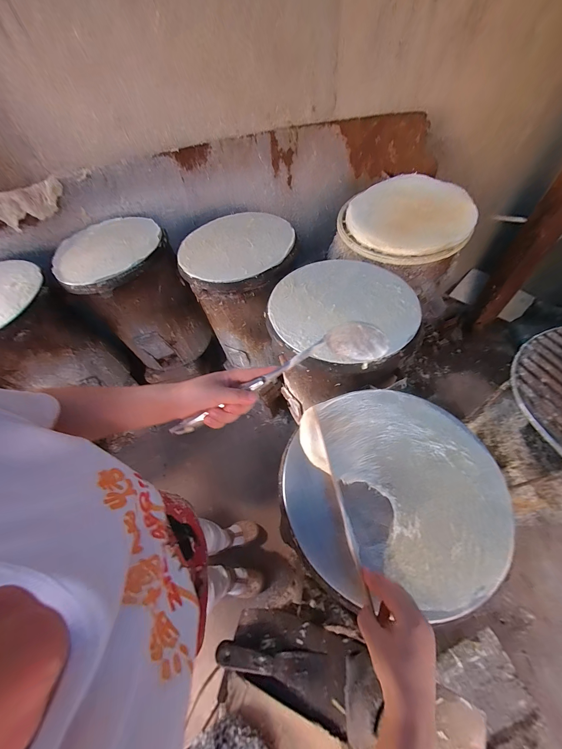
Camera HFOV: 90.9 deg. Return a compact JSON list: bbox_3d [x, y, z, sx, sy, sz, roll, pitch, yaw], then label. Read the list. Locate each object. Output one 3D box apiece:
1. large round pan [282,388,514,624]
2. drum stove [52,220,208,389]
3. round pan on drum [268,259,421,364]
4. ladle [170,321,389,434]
[{"bbox_3d":[0.192,0.189,0.493,0.359,0.031,0.351,-2,57,3],"label":"large round pan"},{"bbox_3d":[-0.582,-0.331,1.151,0.356,0.460,0.394,-32,60,-15],"label":"drum stove"},{"bbox_3d":[0.162,-0.181,0.709,0.356,0.020,0.357,-2,57,3],"label":"round pan on drum"},{"bbox_3d":[0.000,0.010,0.410,0.329,0.067,0.057,-25,59,-7],"label":"ladle"}]

